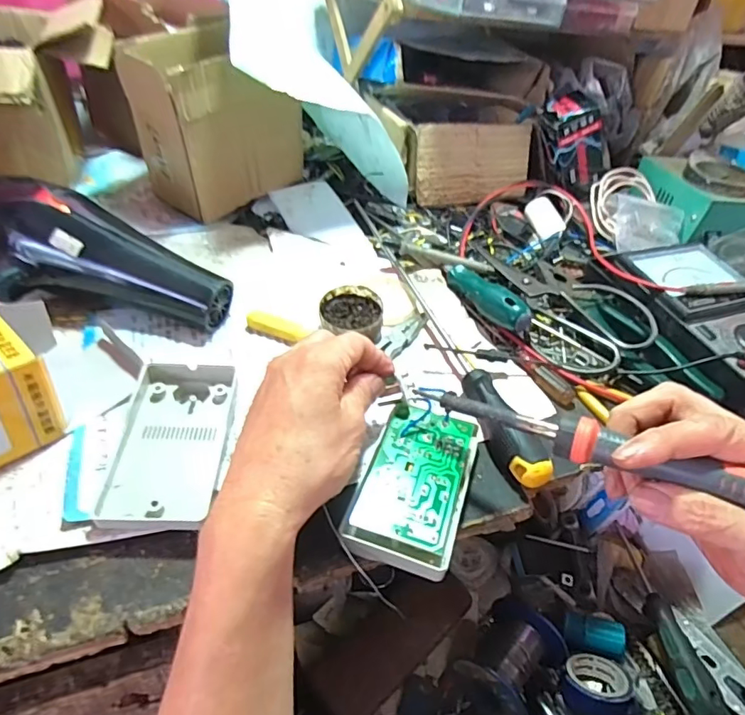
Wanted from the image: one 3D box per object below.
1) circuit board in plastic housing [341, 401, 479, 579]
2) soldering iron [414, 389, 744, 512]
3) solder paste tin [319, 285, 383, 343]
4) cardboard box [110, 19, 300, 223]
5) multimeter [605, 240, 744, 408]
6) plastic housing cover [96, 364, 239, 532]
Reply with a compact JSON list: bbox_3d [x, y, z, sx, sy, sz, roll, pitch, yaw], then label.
[{"bbox_3d":[0.028,0.076,0.324,0.064,0.014,0.109,18,42,9],"label":"circuit board in plastic housing"},{"bbox_3d":[0.130,0.052,0.277,0.234,0.020,0.017,15,44,28],"label":"soldering iron"},{"bbox_3d":[-0.018,-0.038,0.442,0.053,0.019,0.050,5,42,-5],"label":"solder paste tin"},{"bbox_3d":[-0.159,-0.240,0.533,0.091,0.141,0.154,33,47,24],"label":"cardboard box"},{"bbox_3d":[0.311,-0.041,0.466,0.126,0.039,0.182,-7,44,-18],"label":"multimeter"},{"bbox_3d":[-0.126,0.053,0.330,0.065,0.018,0.114,3,42,-7],"label":"plastic housing cover"}]

